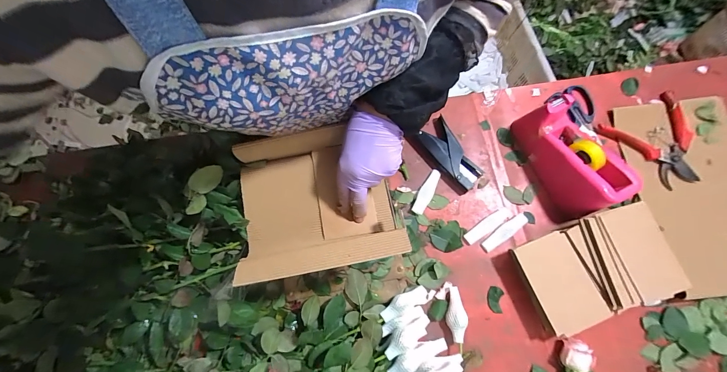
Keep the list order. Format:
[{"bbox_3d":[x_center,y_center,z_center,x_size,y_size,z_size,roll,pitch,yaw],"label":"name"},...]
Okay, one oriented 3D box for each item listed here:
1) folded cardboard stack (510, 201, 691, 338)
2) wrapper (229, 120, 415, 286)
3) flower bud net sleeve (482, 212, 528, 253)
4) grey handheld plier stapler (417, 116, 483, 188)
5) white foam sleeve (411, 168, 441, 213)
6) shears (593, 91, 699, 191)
[{"bbox_3d":[0.374,0.130,0.502,0.220,0.066,0.144,-23,83,1],"label":"folded cardboard stack"},{"bbox_3d":[-0.069,0.017,0.420,0.217,0.087,0.188,-11,77,-1],"label":"wrapper"},{"bbox_3d":[0.251,0.081,0.548,0.094,0.005,0.022,-38,79,-7],"label":"flower bud net sleeve"},{"bbox_3d":[0.162,-0.056,0.576,0.053,0.028,0.135,-30,78,-5],"label":"grey handheld plier stapler"},{"bbox_3d":[0.116,0.009,0.565,0.026,0.017,0.089,27,79,7],"label":"white foam sleeve"},{"bbox_3d":[0.538,-0.075,0.560,0.147,0.020,0.156,-26,78,-4],"label":"shears"}]

